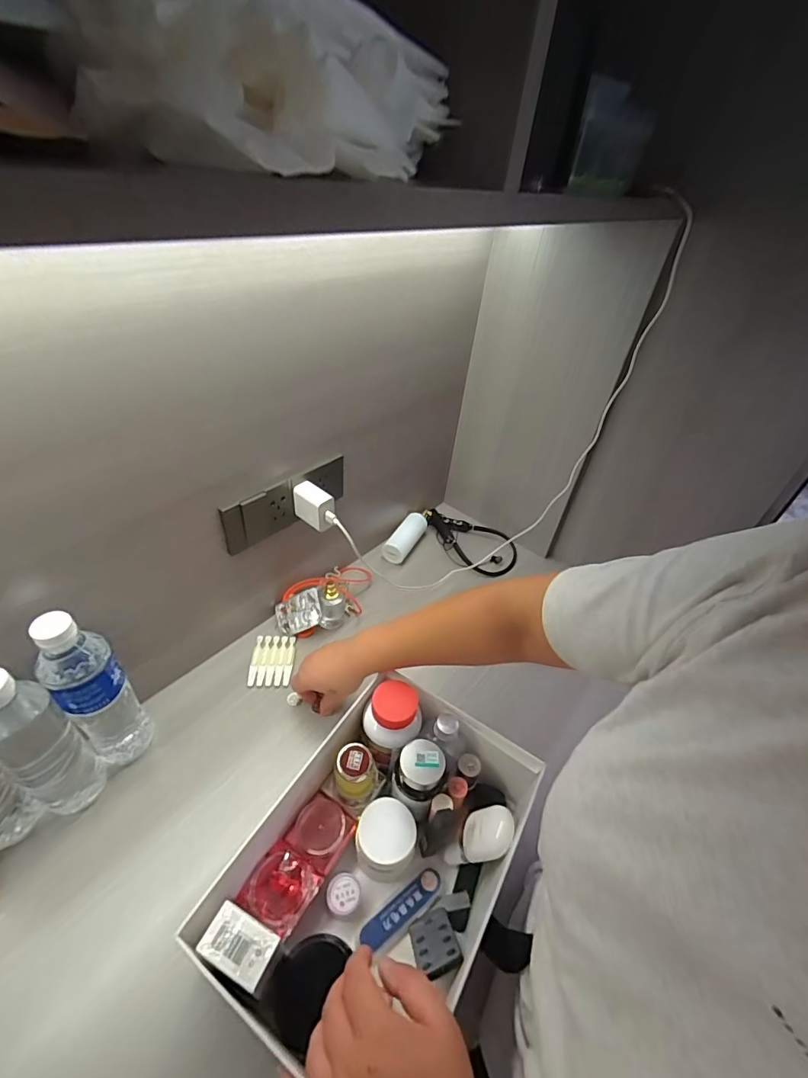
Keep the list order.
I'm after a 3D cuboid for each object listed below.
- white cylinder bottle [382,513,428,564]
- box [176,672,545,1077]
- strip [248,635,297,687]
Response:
[{"bbox_3d":[0.004,-0.005,0.866,0.045,0.046,0.120,23,43,17],"label":"white cylinder bottle"},{"bbox_3d":[-0.024,0.305,0.443,0.230,0.122,0.293,25,44,19],"label":"box"},{"bbox_3d":[-0.191,0.175,0.653,0.056,0.010,0.080,3,41,-5],"label":"strip"}]

